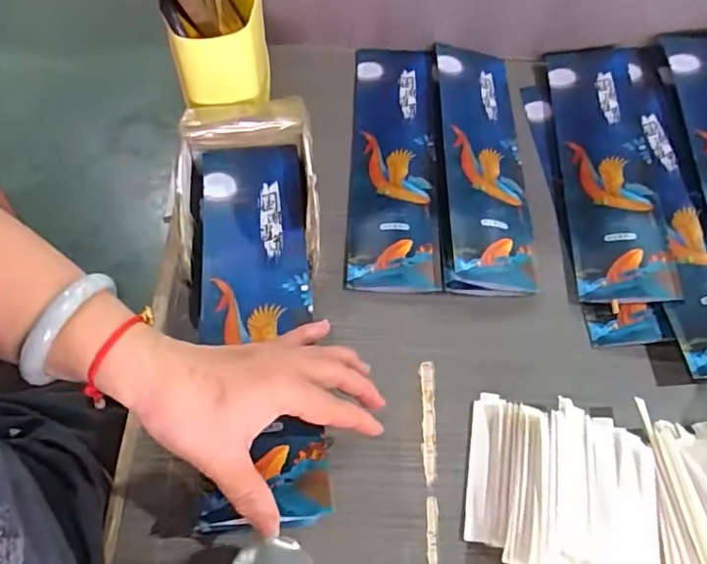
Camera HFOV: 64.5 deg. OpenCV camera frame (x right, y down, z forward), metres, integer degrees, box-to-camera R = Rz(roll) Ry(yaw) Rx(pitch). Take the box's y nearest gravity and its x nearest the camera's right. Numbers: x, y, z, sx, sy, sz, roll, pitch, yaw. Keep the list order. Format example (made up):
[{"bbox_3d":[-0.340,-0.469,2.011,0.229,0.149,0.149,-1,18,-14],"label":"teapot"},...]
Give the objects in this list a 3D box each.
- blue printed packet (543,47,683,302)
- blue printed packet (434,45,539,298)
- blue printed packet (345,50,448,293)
[{"bbox_3d":[0.221,-0.109,0.495,0.074,0.015,0.278,5,61,0],"label":"blue printed packet"},{"bbox_3d":[0.115,-0.114,0.497,0.072,0.013,0.272,3,61,-1],"label":"blue printed packet"},{"bbox_3d":[0.038,-0.115,0.506,0.078,0.013,0.278,3,61,-1],"label":"blue printed packet"}]

